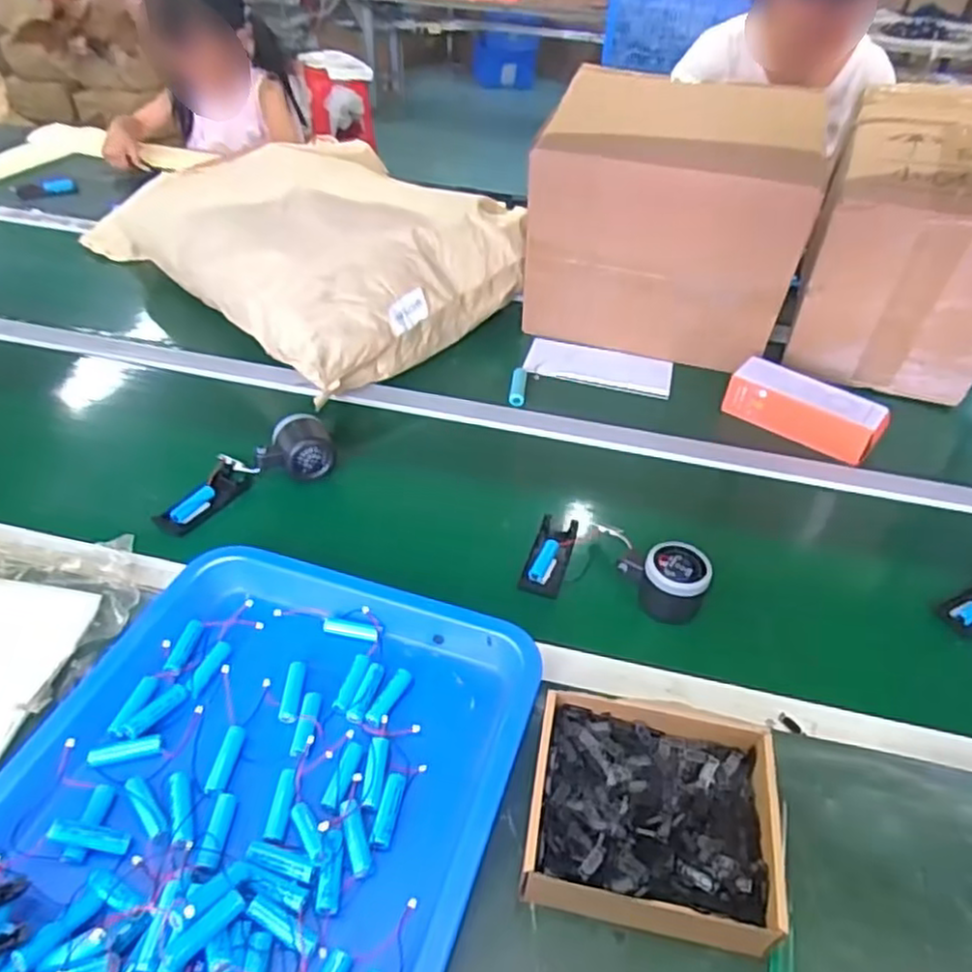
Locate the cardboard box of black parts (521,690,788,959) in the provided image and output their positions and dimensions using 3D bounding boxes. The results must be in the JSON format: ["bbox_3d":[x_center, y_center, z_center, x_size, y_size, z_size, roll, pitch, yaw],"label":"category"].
[{"bbox_3d":[0.114,0.229,0.493,0.165,0.046,0.158,10,41,6],"label":"cardboard box of black parts"}]

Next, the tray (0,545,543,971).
[{"bbox_3d":[-0.175,0.245,0.458,0.327,0.046,0.488,14,42,11],"label":"tray"}]

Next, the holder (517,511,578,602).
[{"bbox_3d":[0.064,0.070,0.705,0.038,0.028,0.100,14,42,11],"label":"holder"}]

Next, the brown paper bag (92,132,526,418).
[{"bbox_3d":[-0.281,-0.383,1.052,0.597,0.186,0.373,35,49,30],"label":"brown paper bag"}]

